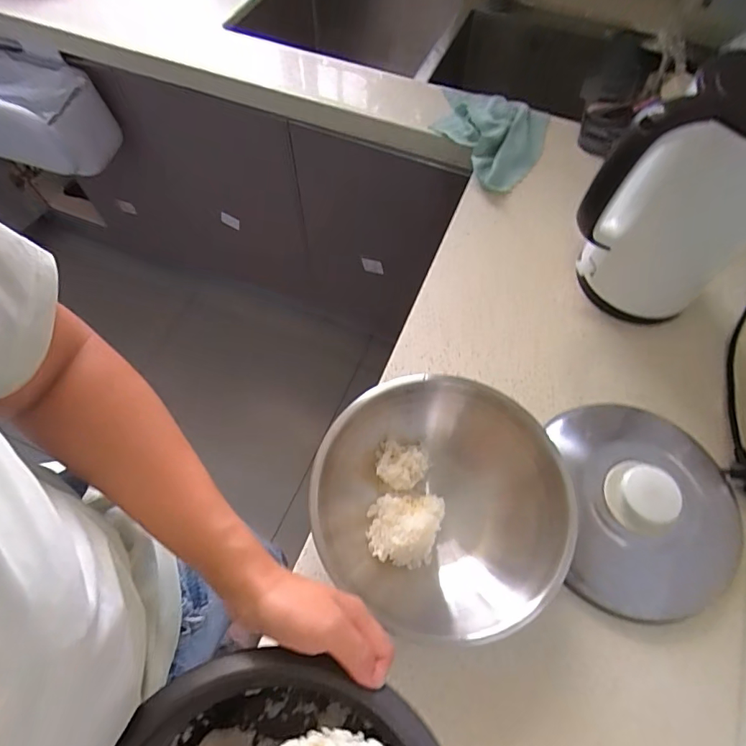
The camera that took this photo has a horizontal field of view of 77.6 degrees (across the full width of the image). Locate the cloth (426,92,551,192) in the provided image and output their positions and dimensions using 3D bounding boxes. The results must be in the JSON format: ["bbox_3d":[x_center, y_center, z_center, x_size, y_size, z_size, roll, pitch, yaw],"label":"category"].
[{"bbox_3d":[0.166,-0.358,0.699,0.173,0.025,0.194,26,65,12],"label":"cloth"}]

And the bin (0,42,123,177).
[{"bbox_3d":[-0.666,-0.513,0.908,0.300,0.157,0.161,19,64,9],"label":"bin"}]

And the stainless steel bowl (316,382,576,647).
[{"bbox_3d":[0.054,0.116,0.418,0.212,0.075,0.209,4,63,1],"label":"stainless steel bowl"}]

